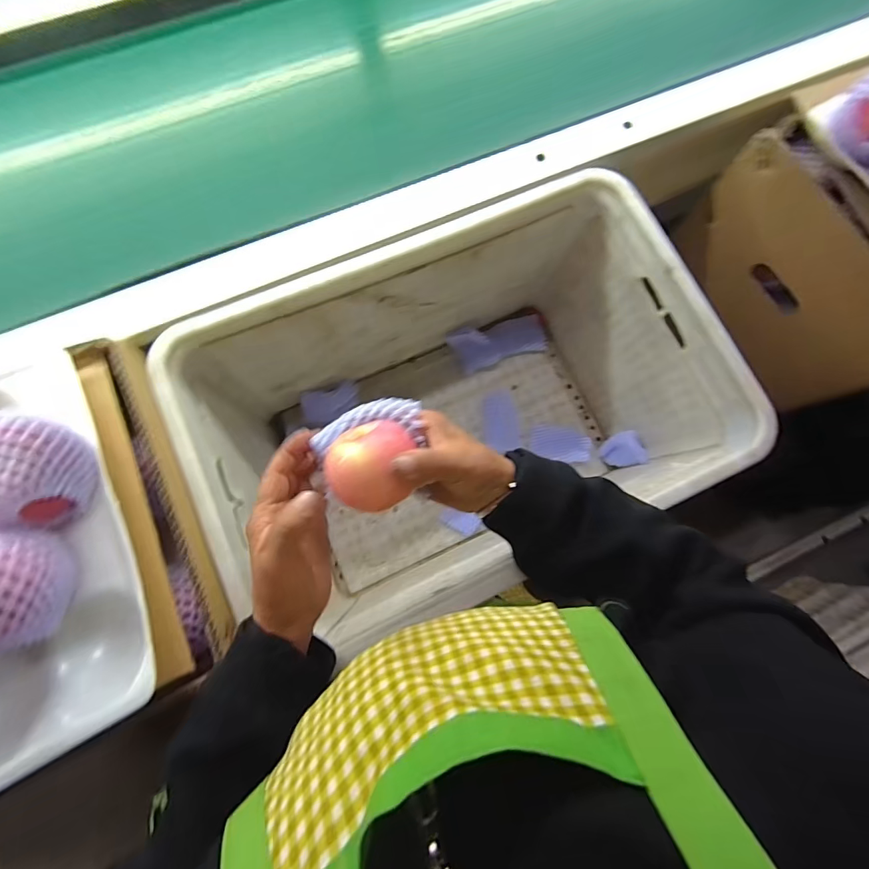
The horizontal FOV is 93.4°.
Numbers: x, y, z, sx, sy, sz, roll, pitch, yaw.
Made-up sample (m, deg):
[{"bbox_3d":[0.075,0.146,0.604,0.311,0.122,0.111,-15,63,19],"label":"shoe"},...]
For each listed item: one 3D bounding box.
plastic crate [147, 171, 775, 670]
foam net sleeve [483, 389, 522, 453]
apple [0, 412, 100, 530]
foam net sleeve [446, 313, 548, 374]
[{"bbox_3d":[0.027,-0.009,0.529,0.525,0.300,0.337,-24,79,-7],"label":"plastic crate"},{"bbox_3d":[0.108,-0.024,0.667,0.053,0.011,0.110,-4,64,-3],"label":"foam net sleeve"},{"bbox_3d":[-0.293,0.026,0.298,0.068,0.063,0.080,4,77,-1],"label":"apple"},{"bbox_3d":[0.109,-0.154,0.678,0.160,0.030,0.067,-16,78,-5],"label":"foam net sleeve"}]

